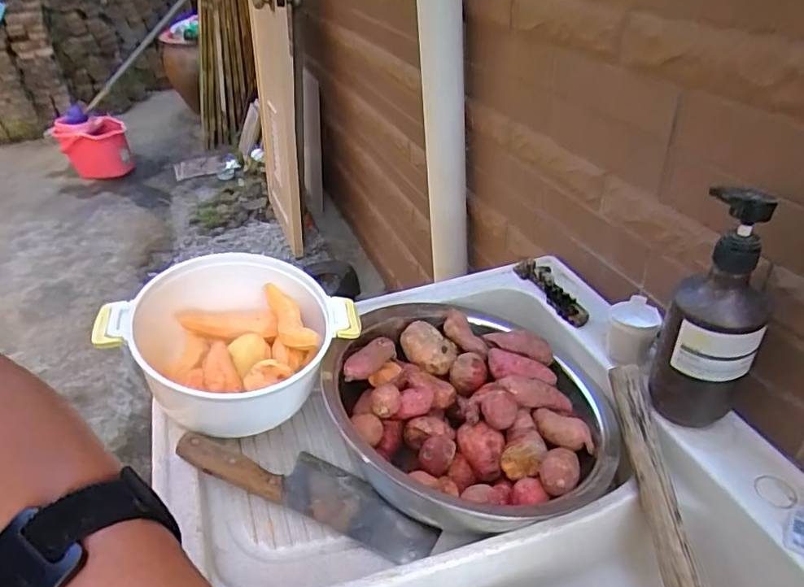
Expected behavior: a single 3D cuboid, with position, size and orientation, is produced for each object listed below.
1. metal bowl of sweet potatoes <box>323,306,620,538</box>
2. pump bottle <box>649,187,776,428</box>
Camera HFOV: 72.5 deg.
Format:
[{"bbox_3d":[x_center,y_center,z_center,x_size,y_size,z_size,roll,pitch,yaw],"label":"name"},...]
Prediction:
[{"bbox_3d":[0.082,0.124,0.651,0.317,0.102,0.310,22,45,33],"label":"metal bowl of sweet potatoes"},{"bbox_3d":[0.299,0.022,0.524,0.084,0.237,0.068,20,43,31],"label":"pump bottle"}]

